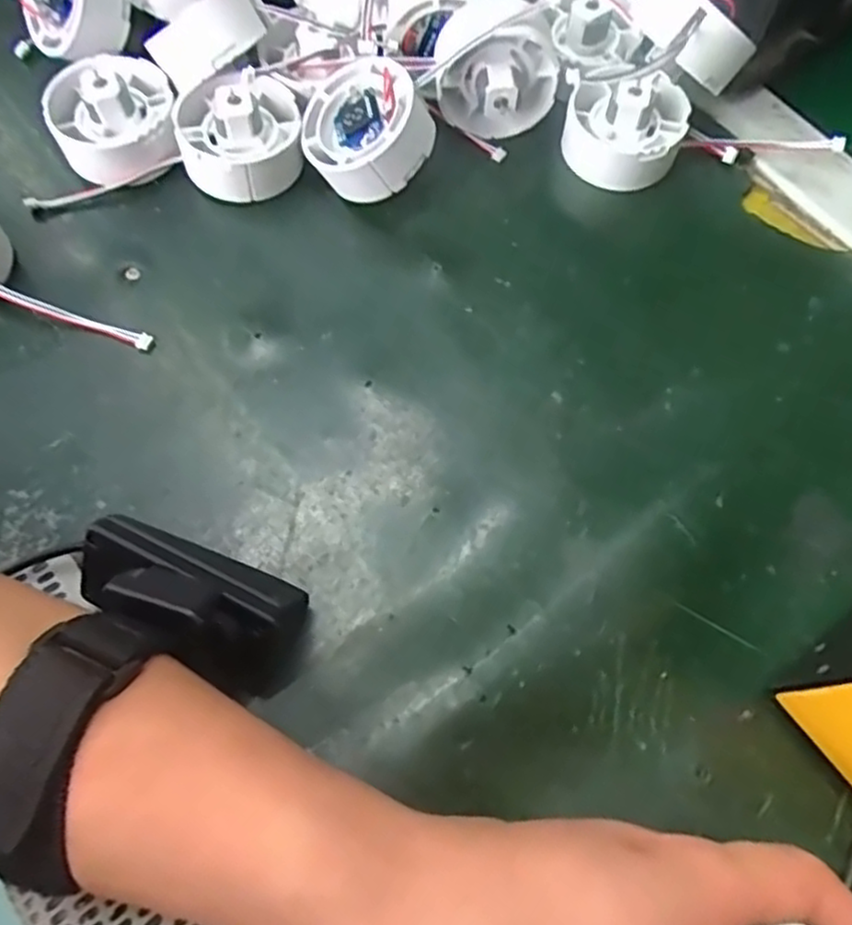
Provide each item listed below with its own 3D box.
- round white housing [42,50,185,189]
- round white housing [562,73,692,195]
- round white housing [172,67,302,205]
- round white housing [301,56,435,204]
[{"bbox_3d":[-0.137,-0.153,0.324,0.056,0.036,0.056,1,67,-2],"label":"round white housing"},{"bbox_3d":[0.092,-0.155,0.334,0.053,0.033,0.051,1,67,-2],"label":"round white housing"},{"bbox_3d":[-0.082,-0.145,0.323,0.053,0.042,0.050,1,67,-2],"label":"round white housing"},{"bbox_3d":[-0.026,-0.146,0.319,0.053,0.031,0.053,-7,72,21],"label":"round white housing"}]

